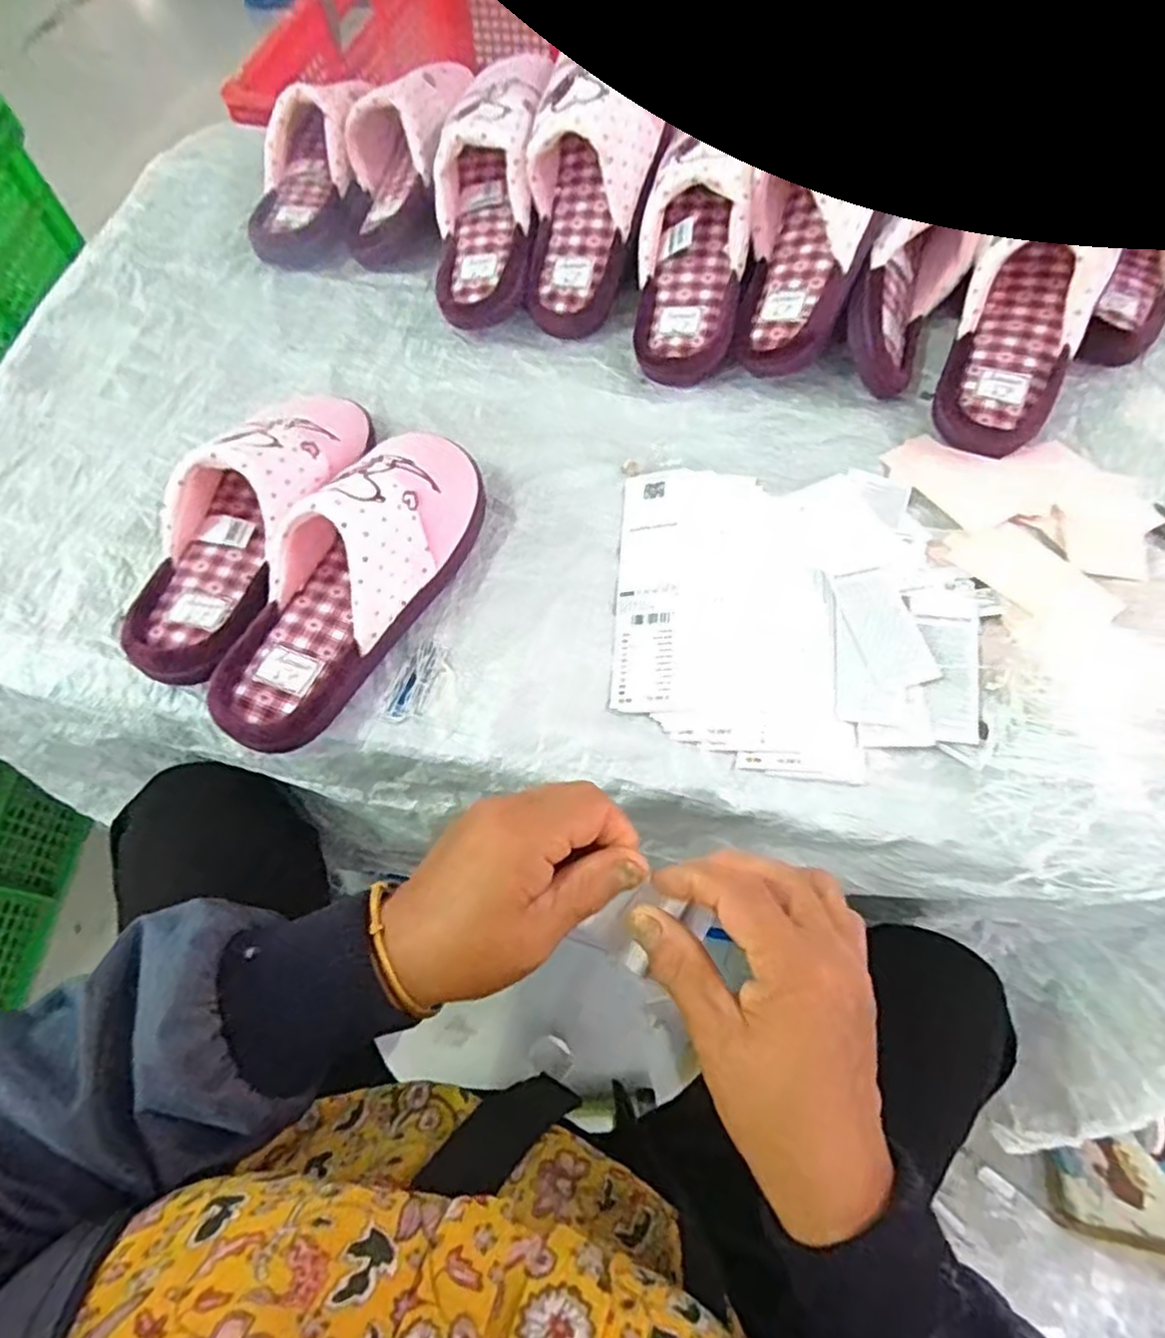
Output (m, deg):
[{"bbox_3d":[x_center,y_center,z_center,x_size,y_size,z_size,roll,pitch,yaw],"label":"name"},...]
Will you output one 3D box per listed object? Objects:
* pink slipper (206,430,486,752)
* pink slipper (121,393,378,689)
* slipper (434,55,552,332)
[{"bbox_3d":[-0.144,-0.064,0.443,0.085,0.085,0.243,25,67,14],"label":"pink slipper"},{"bbox_3d":[-0.223,-0.111,0.469,0.088,0.075,0.249,16,66,10],"label":"pink slipper"},{"bbox_3d":[-0.078,-0.400,0.577,0.088,0.065,0.228,7,95,6],"label":"slipper"}]

